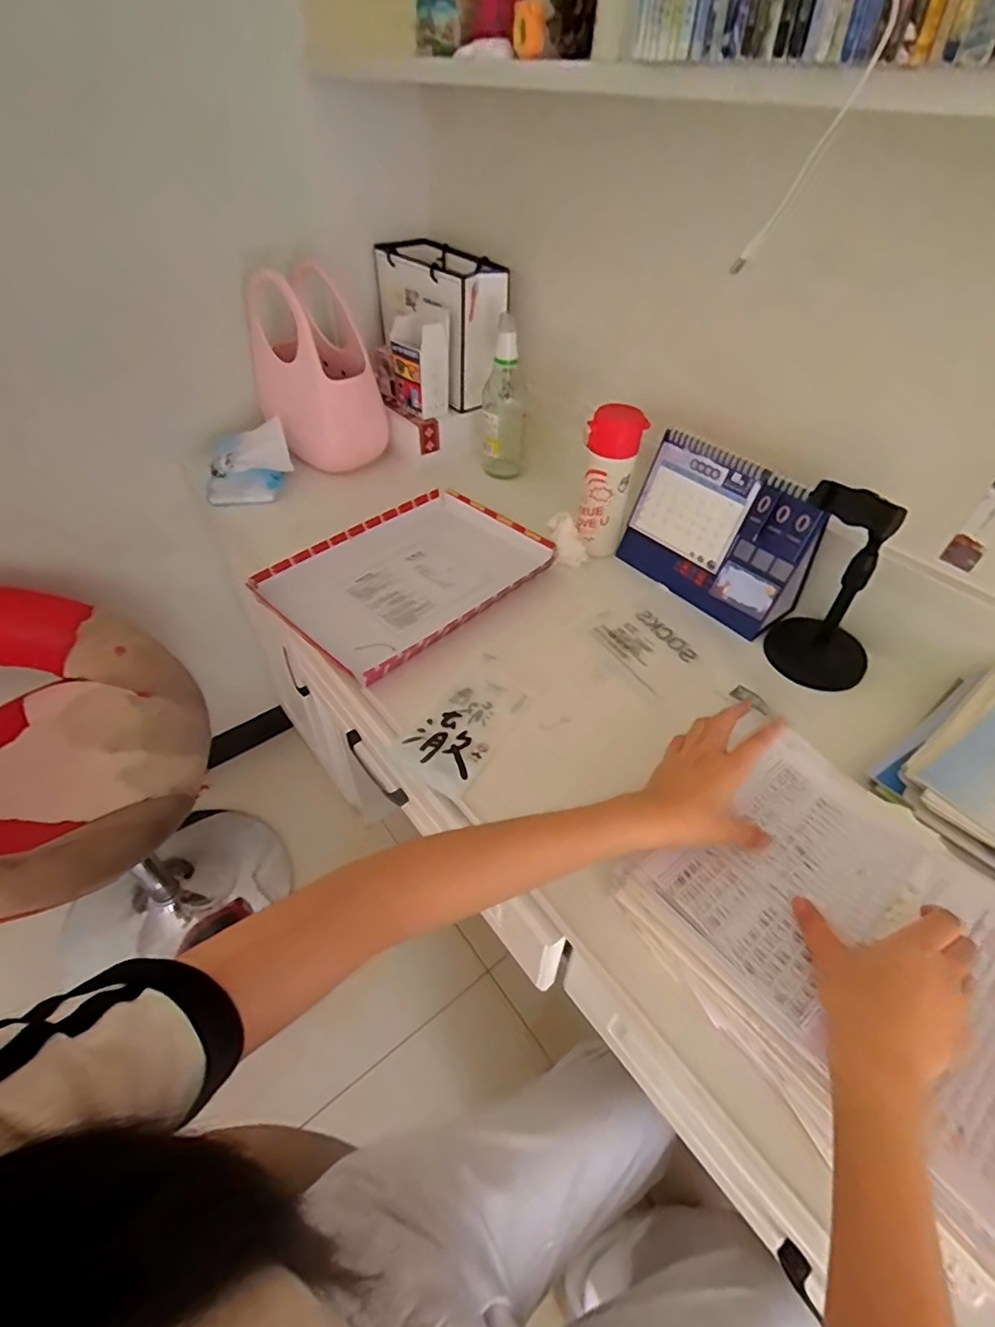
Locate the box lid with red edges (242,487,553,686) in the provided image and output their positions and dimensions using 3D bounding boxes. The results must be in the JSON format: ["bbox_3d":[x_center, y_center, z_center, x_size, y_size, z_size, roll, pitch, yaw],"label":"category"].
[{"bbox_3d":[-0.118,-0.123,0.774,0.242,0.031,0.343,36,55,28],"label":"box lid with red edges"}]

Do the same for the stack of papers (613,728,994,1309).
[{"bbox_3d":[0.264,0.209,0.423,0.236,0.065,0.298,-27,52,-25],"label":"stack of papers"}]

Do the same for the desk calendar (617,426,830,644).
[{"bbox_3d":[0.277,-0.165,0.726,0.092,0.170,0.219,-30,54,-27],"label":"desk calendar"}]

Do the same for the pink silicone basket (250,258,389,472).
[{"bbox_3d":[-0.296,-0.468,0.925,0.175,0.253,0.204,-18,49,-18],"label":"pink silicone basket"}]

